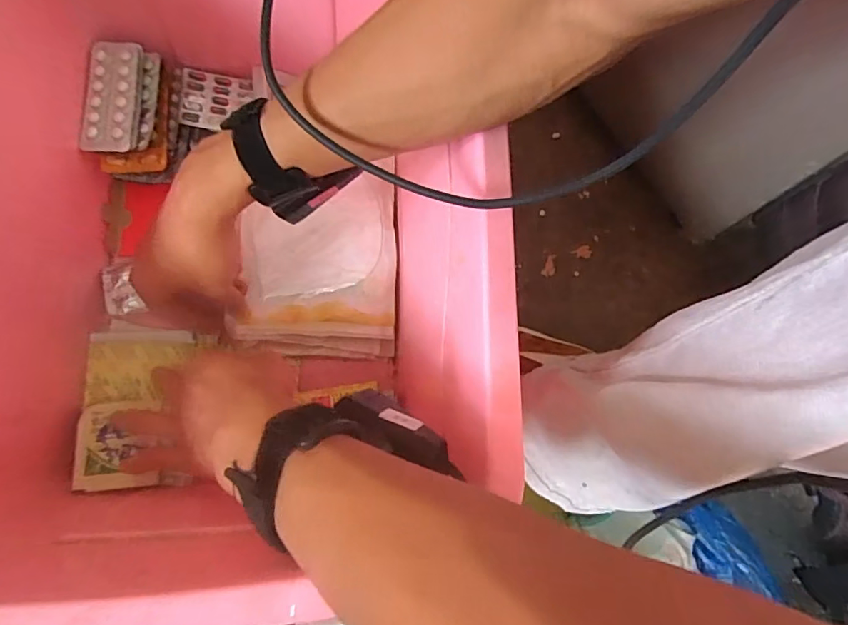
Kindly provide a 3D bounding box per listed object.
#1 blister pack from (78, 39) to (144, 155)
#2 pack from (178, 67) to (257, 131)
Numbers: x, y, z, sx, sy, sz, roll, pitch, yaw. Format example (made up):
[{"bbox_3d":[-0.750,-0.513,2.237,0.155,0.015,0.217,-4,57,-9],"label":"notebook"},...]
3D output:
[{"bbox_3d":[-0.266,-0.184,0.442,0.041,0.011,0.099,1,78,-1],"label":"blister pack"},{"bbox_3d":[-0.197,-0.203,0.497,0.062,0.008,0.057,3,88,-18],"label":"pack"}]

